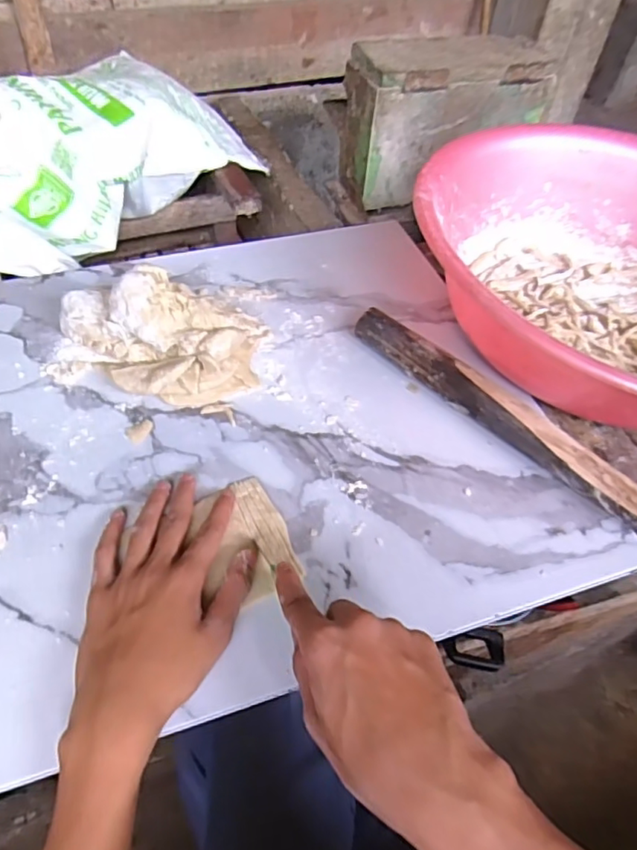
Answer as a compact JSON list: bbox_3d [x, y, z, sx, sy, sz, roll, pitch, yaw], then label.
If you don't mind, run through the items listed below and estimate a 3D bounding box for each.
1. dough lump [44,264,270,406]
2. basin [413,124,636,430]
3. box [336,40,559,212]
[{"bbox_3d":[-0.151,-0.082,0.515,0.196,0.071,0.115,1,49,-4],"label":"dough lump"},{"bbox_3d":[0.296,-0.134,0.548,0.395,0.127,0.390,3,49,-3],"label":"basin"},{"bbox_3d":[0.227,-0.560,1.032,0.350,0.222,0.136,-12,51,-15],"label":"box"}]

